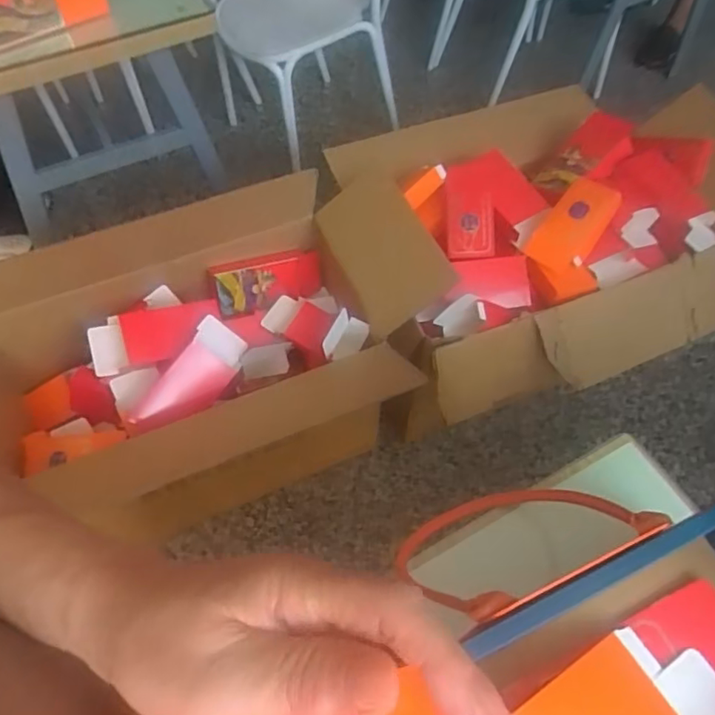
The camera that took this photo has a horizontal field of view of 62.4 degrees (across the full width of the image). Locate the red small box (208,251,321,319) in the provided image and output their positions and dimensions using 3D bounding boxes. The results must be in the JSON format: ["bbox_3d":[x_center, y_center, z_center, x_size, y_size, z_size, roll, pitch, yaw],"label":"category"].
[{"bbox_3d":[-0.201,-0.163,1.290,0.241,0.111,0.037,-13,25,-13],"label":"red small box"}]

